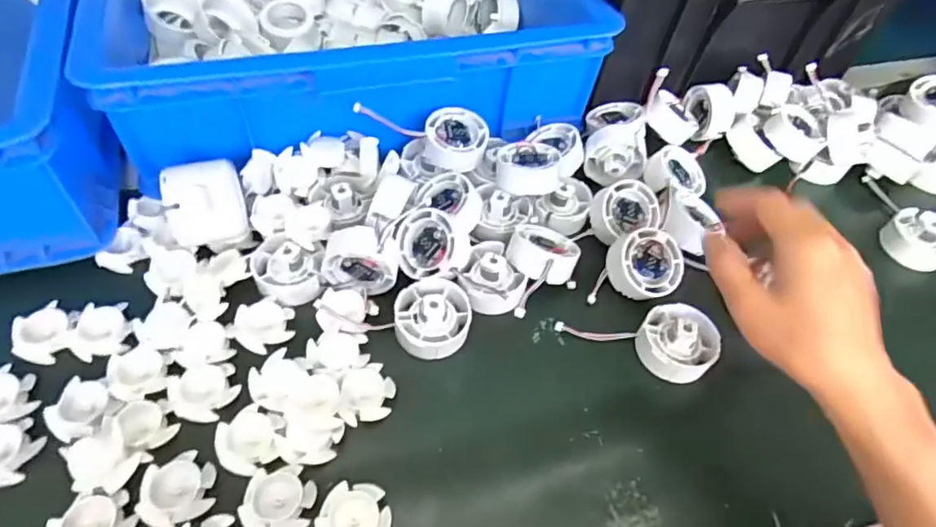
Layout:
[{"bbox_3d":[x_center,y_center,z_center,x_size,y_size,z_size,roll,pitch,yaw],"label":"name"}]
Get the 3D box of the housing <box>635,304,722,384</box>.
[{"bbox_3d":[0.156,0.057,0.401,0.051,0.032,0.055,3,53,-5],"label":"housing"}]

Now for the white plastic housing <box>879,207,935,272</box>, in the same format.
[{"bbox_3d":[0.405,-0.024,0.485,0.049,0.033,0.056,-23,59,-22],"label":"white plastic housing"}]

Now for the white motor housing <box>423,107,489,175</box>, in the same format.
[{"bbox_3d":[-0.010,-0.106,0.472,0.053,0.027,0.055,4,53,-4],"label":"white motor housing"}]

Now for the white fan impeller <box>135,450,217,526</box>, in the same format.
[{"bbox_3d":[-0.168,0.131,0.315,0.038,0.012,0.042,5,53,-3],"label":"white fan impeller"}]

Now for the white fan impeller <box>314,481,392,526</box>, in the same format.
[{"bbox_3d":[-0.065,0.148,0.313,0.040,0.009,0.040,3,53,-5],"label":"white fan impeller"}]

